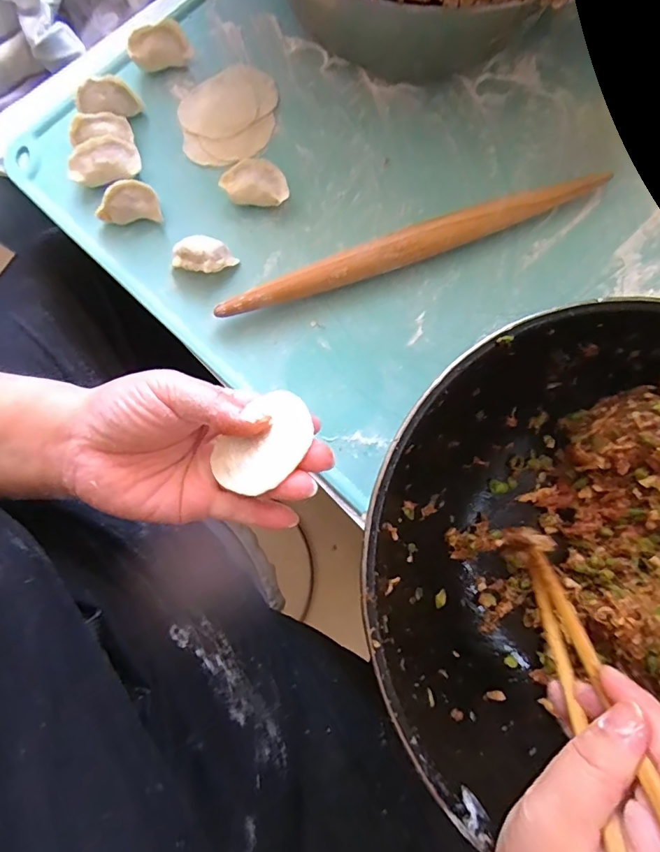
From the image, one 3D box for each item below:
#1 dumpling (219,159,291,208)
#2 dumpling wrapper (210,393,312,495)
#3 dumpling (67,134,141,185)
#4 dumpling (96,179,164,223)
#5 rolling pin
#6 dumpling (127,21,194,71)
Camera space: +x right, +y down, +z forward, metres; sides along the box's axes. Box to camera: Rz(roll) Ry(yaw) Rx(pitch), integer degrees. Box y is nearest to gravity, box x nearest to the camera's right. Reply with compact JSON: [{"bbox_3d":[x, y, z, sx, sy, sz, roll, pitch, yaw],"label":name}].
[{"bbox_3d":[-0.060,-0.193,0.377,0.050,0.022,0.034,-12,80,-2],"label":"dumpling"},{"bbox_3d":[-0.032,0.009,0.223,0.054,0.004,0.043,-41,53,6],"label":"dumpling wrapper"},{"bbox_3d":[-0.184,-0.215,0.382,0.053,0.023,0.031,-10,80,-1],"label":"dumpling"},{"bbox_3d":[-0.162,-0.178,0.374,0.049,0.029,0.019,-7,80,-1],"label":"dumpling"},{"bbox_3d":[0.062,-0.138,0.360,0.303,0.031,0.021,-21,80,-3],"label":"rolling pin"},{"bbox_3d":[-0.145,-0.323,0.399,0.048,0.025,0.024,-31,81,-5],"label":"dumpling"}]

